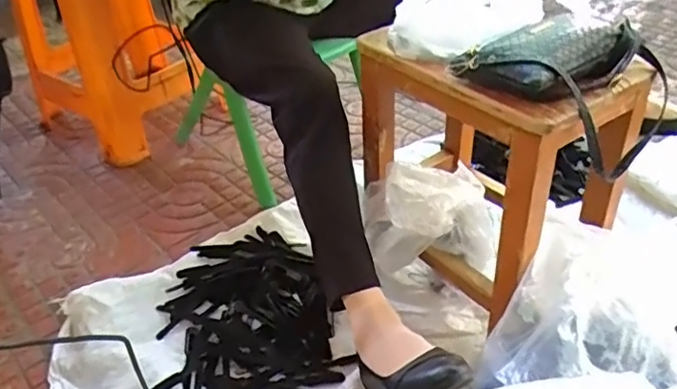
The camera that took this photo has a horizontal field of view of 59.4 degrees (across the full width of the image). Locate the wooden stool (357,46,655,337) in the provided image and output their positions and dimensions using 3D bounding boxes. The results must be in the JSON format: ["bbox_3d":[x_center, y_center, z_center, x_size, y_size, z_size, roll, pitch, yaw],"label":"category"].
[{"bbox_3d":[0.218,-0.052,0.845,0.248,0.318,0.320,-24,40,-21],"label":"wooden stool"}]

